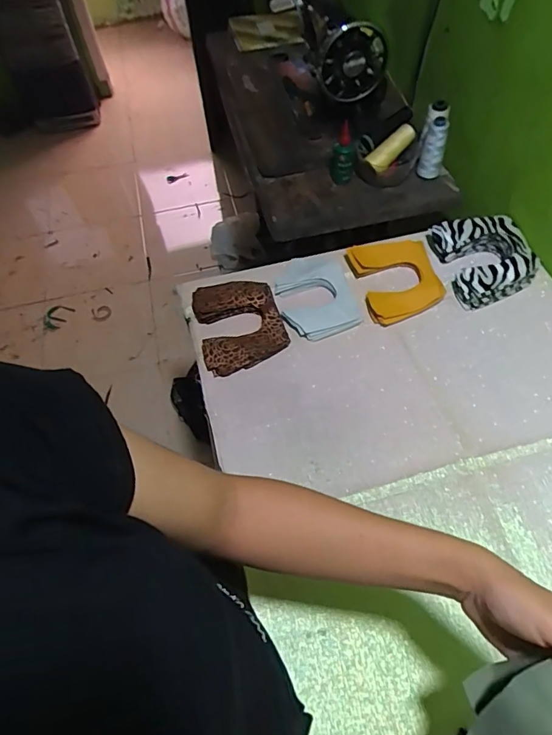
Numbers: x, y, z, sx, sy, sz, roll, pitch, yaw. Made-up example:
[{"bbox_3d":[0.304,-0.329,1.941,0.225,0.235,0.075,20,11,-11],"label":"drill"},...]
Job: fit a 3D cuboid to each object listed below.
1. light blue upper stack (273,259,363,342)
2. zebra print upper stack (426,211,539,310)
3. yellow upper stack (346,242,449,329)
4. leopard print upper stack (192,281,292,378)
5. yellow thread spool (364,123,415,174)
[{"bbox_3d":[0.063,-0.119,0.785,0.118,0.033,0.158,-16,57,-7],"label":"light blue upper stack"},{"bbox_3d":[0.347,-0.184,0.795,0.135,0.057,0.161,-15,57,-7],"label":"zebra print upper stack"},{"bbox_3d":[0.196,-0.151,0.795,0.123,0.034,0.162,-14,57,-6],"label":"yellow upper stack"},{"bbox_3d":[-0.060,-0.073,0.763,0.130,0.032,0.162,-17,57,-8],"label":"leopard print upper stack"},{"bbox_3d":[0.228,-0.425,0.927,0.109,0.037,0.036,-42,61,2],"label":"yellow thread spool"}]

